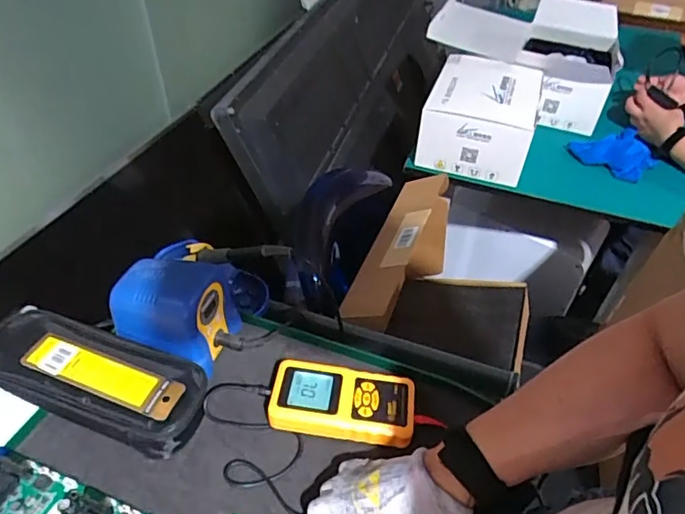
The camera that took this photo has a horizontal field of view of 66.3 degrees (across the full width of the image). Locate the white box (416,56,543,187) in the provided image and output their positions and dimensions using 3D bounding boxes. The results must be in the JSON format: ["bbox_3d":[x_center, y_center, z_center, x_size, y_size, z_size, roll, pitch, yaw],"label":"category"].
[{"bbox_3d":[0.272,-0.274,1.030,0.196,0.131,0.256,14,46,12],"label":"white box"}]

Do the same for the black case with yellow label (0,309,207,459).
[{"bbox_3d":[-0.250,0.123,0.533,0.231,0.044,0.097,15,46,13],"label":"black case with yellow label"}]

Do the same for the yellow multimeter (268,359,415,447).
[{"bbox_3d":[0.000,0.144,0.533,0.142,0.023,0.074,6,45,4],"label":"yellow multimeter"}]

